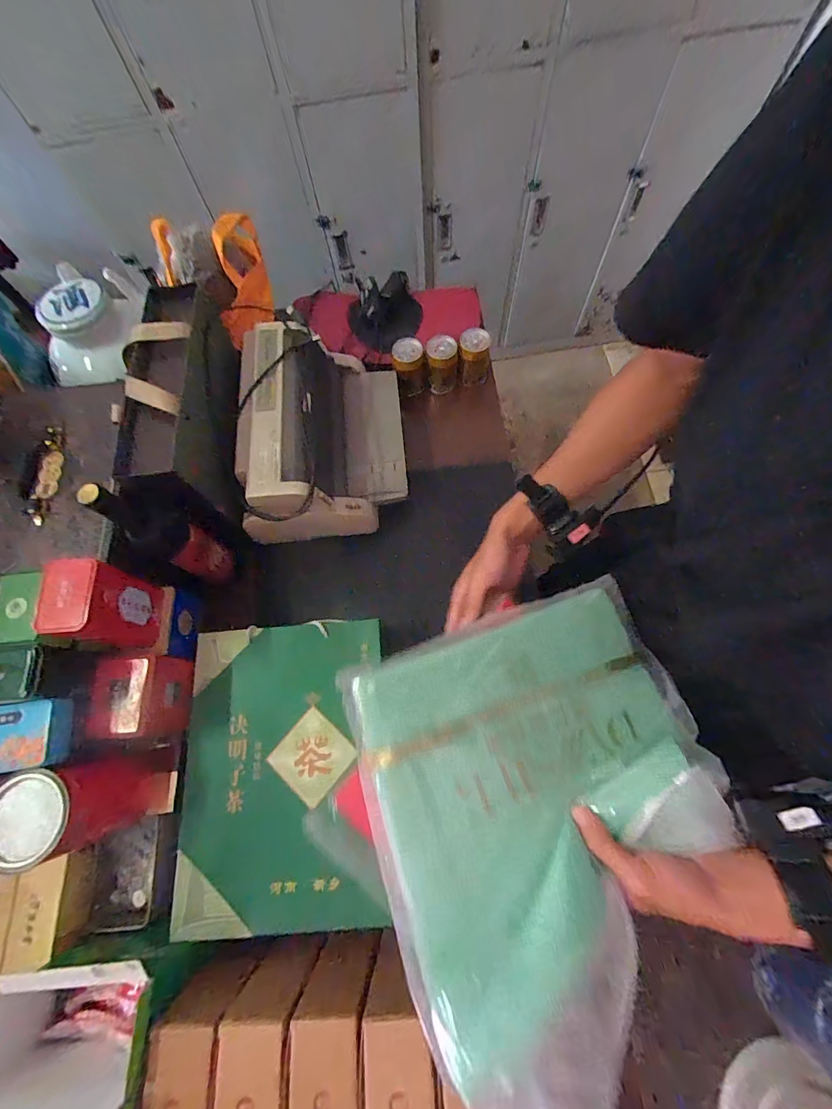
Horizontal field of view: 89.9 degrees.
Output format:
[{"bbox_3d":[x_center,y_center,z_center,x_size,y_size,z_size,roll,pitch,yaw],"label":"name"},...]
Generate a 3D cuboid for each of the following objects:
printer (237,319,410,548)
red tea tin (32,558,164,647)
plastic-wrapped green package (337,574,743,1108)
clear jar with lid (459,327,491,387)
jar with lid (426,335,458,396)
[{"bbox_3d":[-0.157,-0.223,0.734,0.260,0.155,0.347,-12,70,-2],"label":"printer"},{"bbox_3d":[-0.383,0.064,0.515,0.056,0.128,0.091,-3,70,2],"label":"red tea tin"},{"bbox_3d":[0.126,0.208,0.348,0.316,0.051,0.335,-17,64,-15],"label":"plastic-wrapped green package"},{"bbox_3d":[0.119,-0.388,0.834,0.064,0.098,0.068,4,70,4],"label":"clear jar with lid"},{"bbox_3d":[0.053,-0.378,0.835,0.062,0.094,0.061,-1,70,2],"label":"jar with lid"}]

